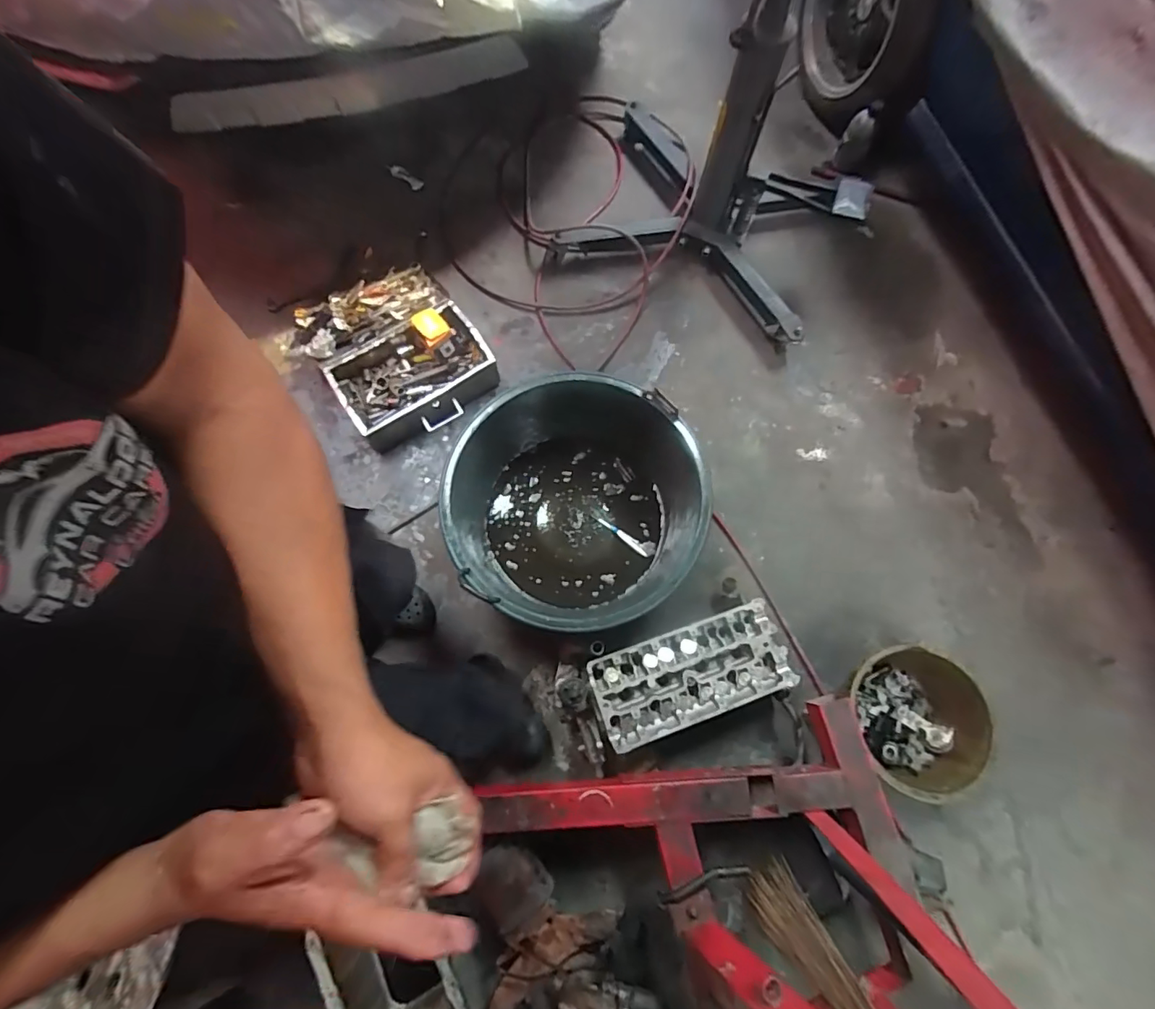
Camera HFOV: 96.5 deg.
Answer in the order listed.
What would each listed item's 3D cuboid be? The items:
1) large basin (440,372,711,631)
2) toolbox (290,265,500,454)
[{"bbox_3d":[-0.003,0.013,1.258,0.566,0.265,0.569,0,75,-1],"label":"large basin"},{"bbox_3d":[-0.500,-0.418,1.454,0.422,0.150,0.487,-35,78,-9],"label":"toolbox"}]

